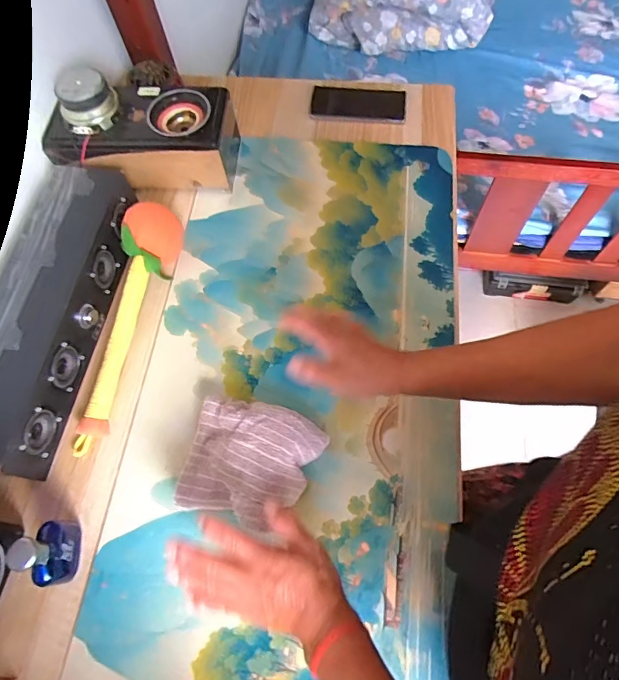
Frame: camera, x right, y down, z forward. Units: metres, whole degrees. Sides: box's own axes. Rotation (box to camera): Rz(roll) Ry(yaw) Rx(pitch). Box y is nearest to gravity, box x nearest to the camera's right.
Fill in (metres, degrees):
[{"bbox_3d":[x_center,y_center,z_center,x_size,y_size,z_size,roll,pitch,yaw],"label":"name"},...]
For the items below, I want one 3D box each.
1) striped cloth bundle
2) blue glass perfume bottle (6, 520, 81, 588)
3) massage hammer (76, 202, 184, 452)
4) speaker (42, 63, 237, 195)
[{"bbox_3d":[-0.066,0.133,0.492,0.140,0.053,0.126,15,68,9],"label":"striped cloth bundle"},{"bbox_3d":[-0.264,0.215,0.452,0.023,0.097,0.060,-5,66,0],"label":"blue glass perfume bottle"},{"bbox_3d":[-0.246,-0.028,0.565,0.062,0.068,0.322,12,67,8],"label":"massage hammer"},{"bbox_3d":[-0.246,-0.307,0.653,0.256,0.123,0.121,2,66,4],"label":"speaker"}]

